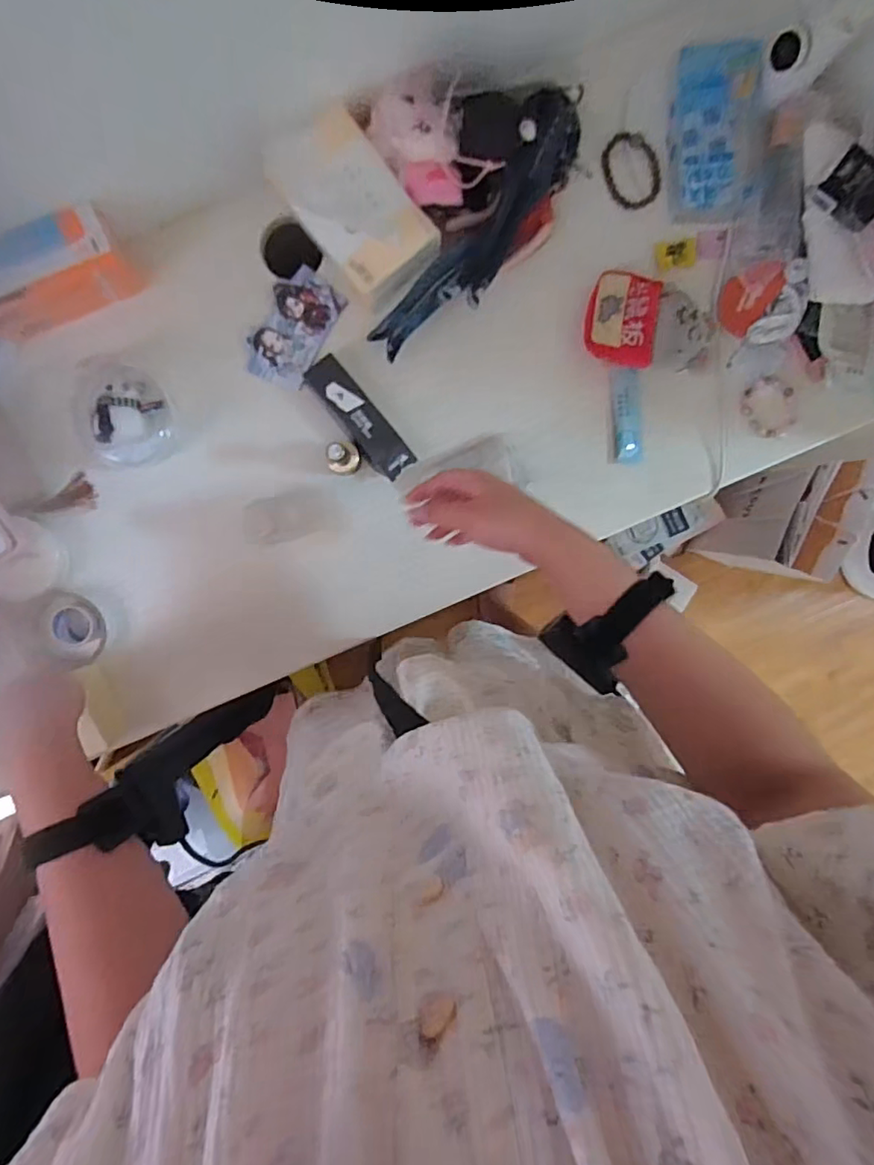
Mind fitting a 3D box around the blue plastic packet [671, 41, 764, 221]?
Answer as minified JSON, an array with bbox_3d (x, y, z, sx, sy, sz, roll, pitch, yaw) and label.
[{"bbox_3d":[0.277,-0.448,0.584,0.085,0.032,0.158,-7,97,-2],"label":"blue plastic packet"}]

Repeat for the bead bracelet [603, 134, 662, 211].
[{"bbox_3d":[0.203,-0.429,0.605,0.052,0.010,0.075,-19,97,-1],"label":"bead bracelet"}]

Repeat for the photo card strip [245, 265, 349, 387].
[{"bbox_3d":[-0.150,-0.265,0.611,0.066,0.005,0.117,29,93,-11],"label":"photo card strip"}]

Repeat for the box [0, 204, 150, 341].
[{"bbox_3d":[-0.367,-0.285,0.555,0.156,0.090,0.069,-25,97,0],"label":"box"}]

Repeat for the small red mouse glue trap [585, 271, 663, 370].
[{"bbox_3d":[0.188,-0.271,0.594,0.071,0.016,0.097,8,85,16],"label":"small red mouse glue trap"}]

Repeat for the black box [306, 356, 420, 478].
[{"bbox_3d":[-0.081,-0.171,0.612,0.040,0.027,0.137,-39,97,1],"label":"black box"}]

